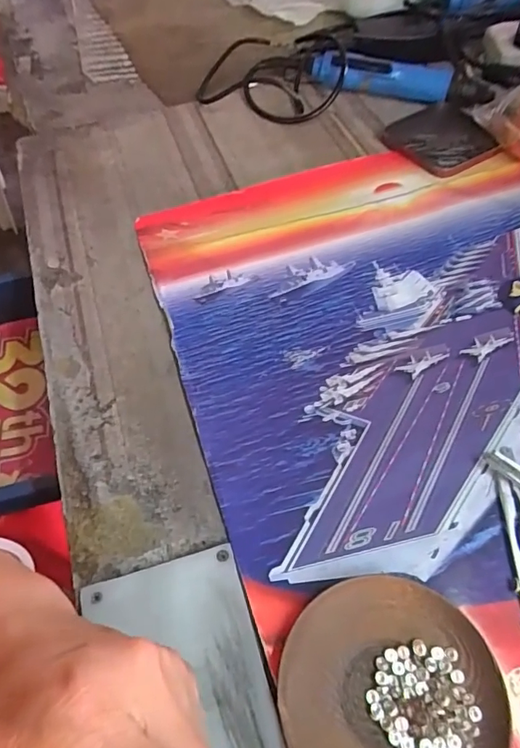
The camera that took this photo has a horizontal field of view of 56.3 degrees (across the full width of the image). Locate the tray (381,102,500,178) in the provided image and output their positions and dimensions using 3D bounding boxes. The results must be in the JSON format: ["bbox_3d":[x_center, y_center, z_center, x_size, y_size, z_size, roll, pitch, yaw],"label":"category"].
[{"bbox_3d":[0.196,-0.252,0.525,0.103,0.013,0.098,-27,60,-14],"label":"tray"}]

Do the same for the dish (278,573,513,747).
[{"bbox_3d":[0.071,0.172,0.261,0.115,0.016,0.111,-1,58,2],"label":"dish"}]

